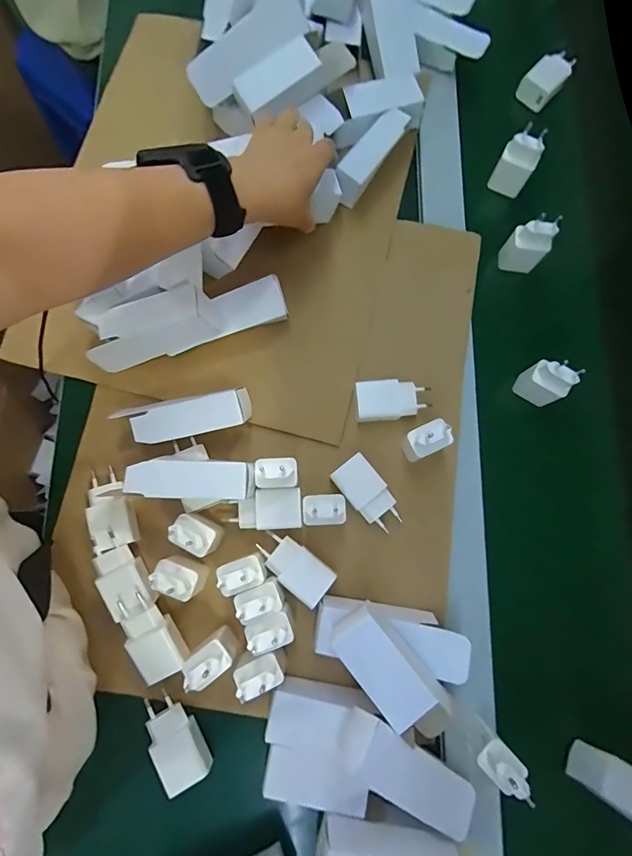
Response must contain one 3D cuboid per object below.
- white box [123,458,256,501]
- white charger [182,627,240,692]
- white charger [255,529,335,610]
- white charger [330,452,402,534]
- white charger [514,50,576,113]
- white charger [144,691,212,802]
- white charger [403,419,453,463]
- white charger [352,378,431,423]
[{"bbox_3d":[-0.112,0.048,0.381,0.109,0.033,0.034,3,80,0],"label":"white box"},{"bbox_3d":[-0.090,0.203,0.367,0.040,0.065,0.028,-41,83,-7],"label":"white charger"},{"bbox_3d":[-0.021,0.133,0.402,0.076,0.023,0.038,38,82,6],"label":"white charger"},{"bbox_3d":[0.051,0.067,0.412,0.039,0.024,0.075,-37,82,-6],"label":"white charger"},{"bbox_3d":[0.296,-0.446,0.530,0.040,0.027,0.080,40,82,6],"label":"white charger"},{"bbox_3d":[-0.127,0.282,0.380,0.041,0.027,0.076,-27,81,-5],"label":"white charger"},{"bbox_3d":[0.108,0.012,0.404,0.036,0.067,0.028,-25,81,-5],"label":"white charger"},{"bbox_3d":[0.079,-0.028,0.431,0.078,0.026,0.039,-7,80,-1],"label":"white charger"}]

